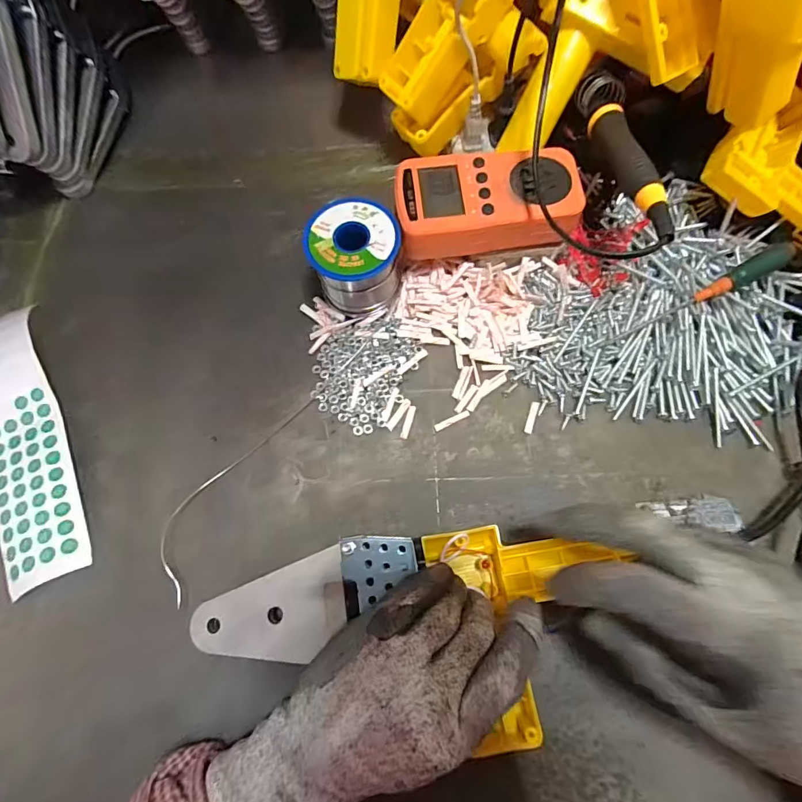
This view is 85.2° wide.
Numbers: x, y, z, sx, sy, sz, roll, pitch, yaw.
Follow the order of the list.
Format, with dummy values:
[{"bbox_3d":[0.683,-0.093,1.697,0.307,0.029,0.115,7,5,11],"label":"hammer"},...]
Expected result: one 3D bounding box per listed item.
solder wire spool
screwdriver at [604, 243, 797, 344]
[{"bbox_3d":[-0.033,-0.104,0.324,0.062,0.057,0.061,-9,73,-1],"label":"solder wire spool"},{"bbox_3d":[0.212,-0.075,0.317,0.131,0.017,0.015,-27,73,11],"label":"screwdriver"}]

